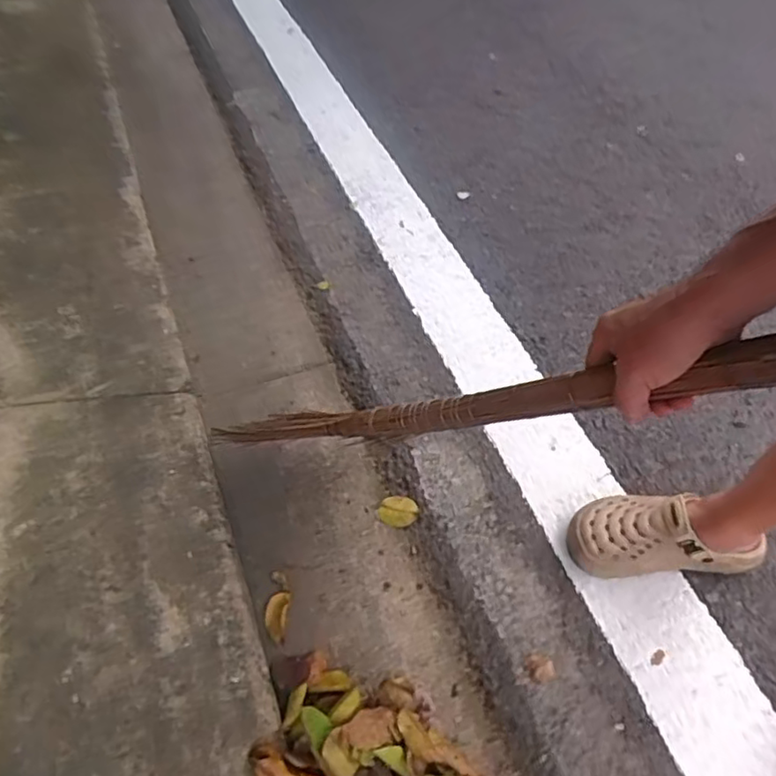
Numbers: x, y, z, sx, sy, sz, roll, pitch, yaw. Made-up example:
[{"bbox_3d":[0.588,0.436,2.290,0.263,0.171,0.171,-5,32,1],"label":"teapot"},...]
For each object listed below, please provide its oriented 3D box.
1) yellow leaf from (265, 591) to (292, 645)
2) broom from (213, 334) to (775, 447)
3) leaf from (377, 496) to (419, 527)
[{"bbox_3d":[-0.158,0.324,0.880,0.030,0.011,0.071,4,52,3],"label":"yellow leaf"},{"bbox_3d":[0.020,0.031,0.691,0.820,0.067,0.056,-11,40,47],"label":"broom"},{"bbox_3d":[0.016,0.189,0.954,0.057,0.004,0.050,18,54,13],"label":"leaf"}]

